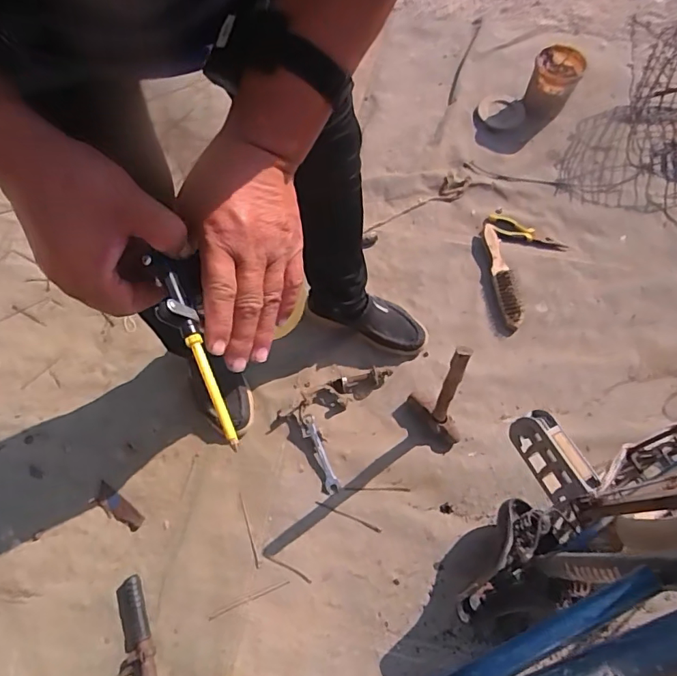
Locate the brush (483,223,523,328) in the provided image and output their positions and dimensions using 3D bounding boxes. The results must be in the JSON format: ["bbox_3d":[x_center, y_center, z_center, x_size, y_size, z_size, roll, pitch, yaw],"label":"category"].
[{"bbox_3d":[0.368,-0.138,1.072,0.049,0.034,0.250,-4,66,-1],"label":"brush"}]

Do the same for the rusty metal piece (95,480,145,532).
[{"bbox_3d":[-0.416,0.318,0.907,0.114,0.006,0.035,35,71,15],"label":"rusty metal piece"}]

